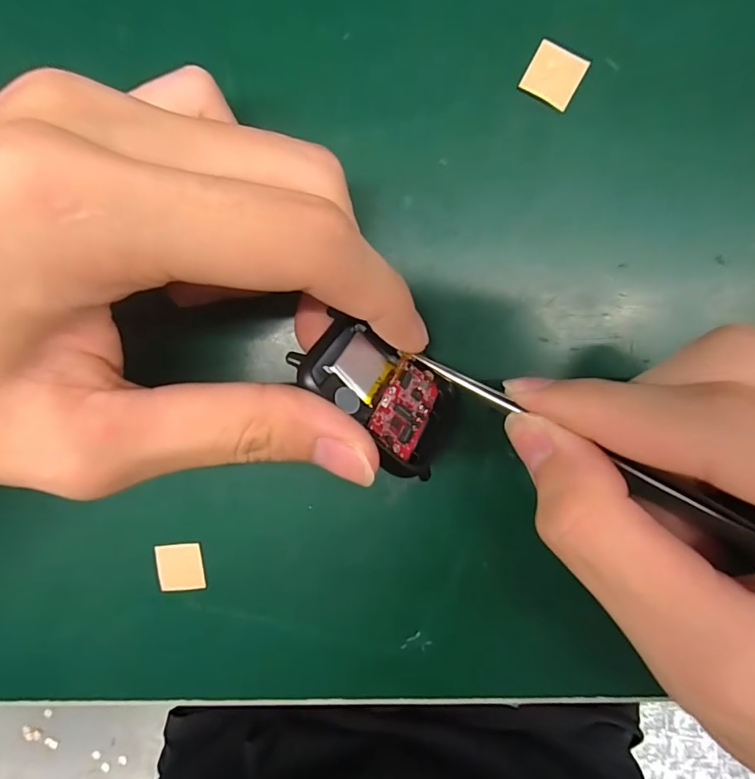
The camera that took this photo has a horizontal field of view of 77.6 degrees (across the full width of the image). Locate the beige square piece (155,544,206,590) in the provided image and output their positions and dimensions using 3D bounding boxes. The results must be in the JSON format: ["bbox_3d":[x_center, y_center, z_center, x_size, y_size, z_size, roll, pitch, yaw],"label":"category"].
[{"bbox_3d":[-0.065,0.059,0.154,0.015,0.004,0.015,-7,94,5],"label":"beige square piece"}]

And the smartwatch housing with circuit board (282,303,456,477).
[{"bbox_3d":[0.001,0.001,0.131,0.046,0.035,0.013,40,140,-13],"label":"smartwatch housing with circuit board"}]

